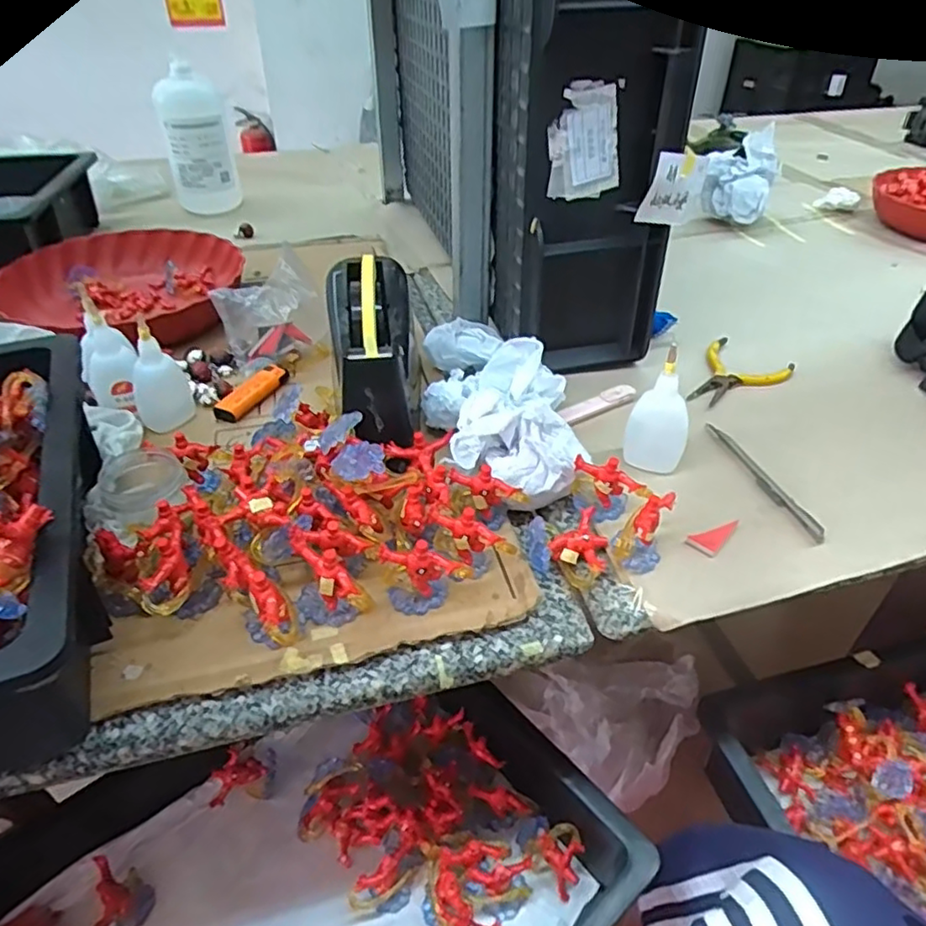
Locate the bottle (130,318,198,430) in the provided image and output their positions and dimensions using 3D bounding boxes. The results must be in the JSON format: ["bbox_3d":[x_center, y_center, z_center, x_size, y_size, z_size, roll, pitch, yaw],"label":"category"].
[{"bbox_3d":[-0.260,-0.076,0.542,0.047,0.093,0.021,-20,44,-23],"label":"bottle"}]

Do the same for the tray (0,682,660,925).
[{"bbox_3d":[-0.141,0.333,0.453,0.474,0.101,0.305,-25,46,-27],"label":"tray"}]

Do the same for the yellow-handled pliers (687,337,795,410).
[{"bbox_3d":[0.252,-0.084,0.601,0.078,0.007,0.122,30,48,31],"label":"yellow-handled pliers"}]

